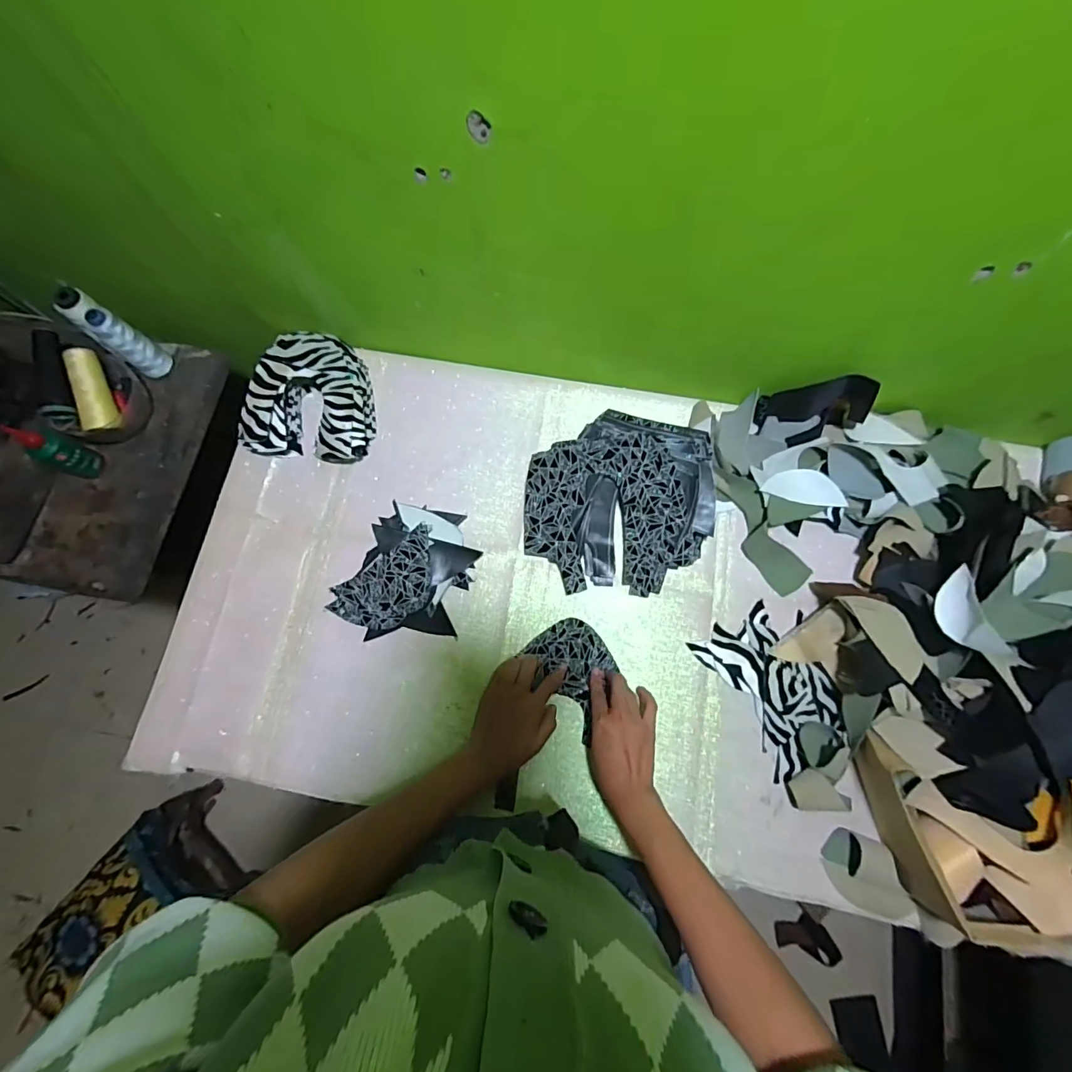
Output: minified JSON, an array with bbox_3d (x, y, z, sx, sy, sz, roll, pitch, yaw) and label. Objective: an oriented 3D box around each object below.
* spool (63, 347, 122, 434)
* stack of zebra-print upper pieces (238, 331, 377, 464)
[{"bbox_3d":[-0.612,-0.200,0.661,0.037,0.036,0.116,-15,92,-2],"label":"spool"},{"bbox_3d":[-0.312,-0.199,0.674,0.166,0.077,0.184,4,76,3],"label":"stack of zebra-print upper pieces"}]

